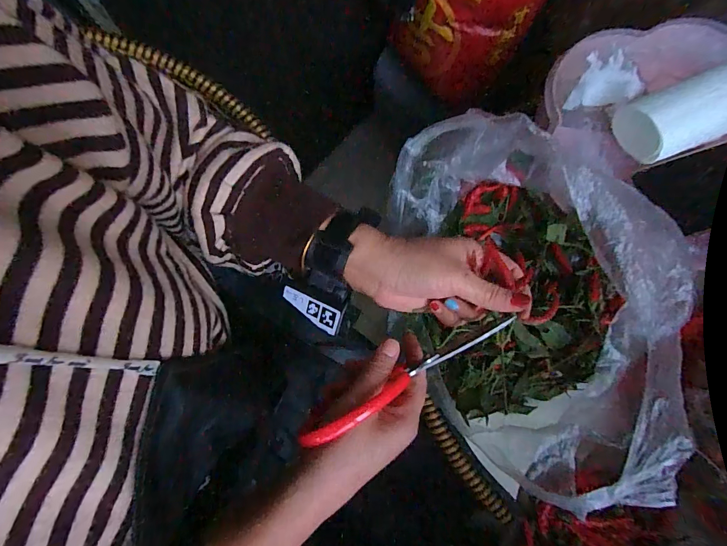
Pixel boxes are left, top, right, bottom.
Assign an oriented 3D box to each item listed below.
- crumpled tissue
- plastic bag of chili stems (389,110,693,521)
[{"bbox_3d":[0.248,-0.188,0.390,0.059,0.018,0.072,28,79,7],"label":"crumpled tissue"},{"bbox_3d":[0.143,0.024,0.329,0.187,0.157,0.275,-8,77,0],"label":"plastic bag of chili stems"}]

